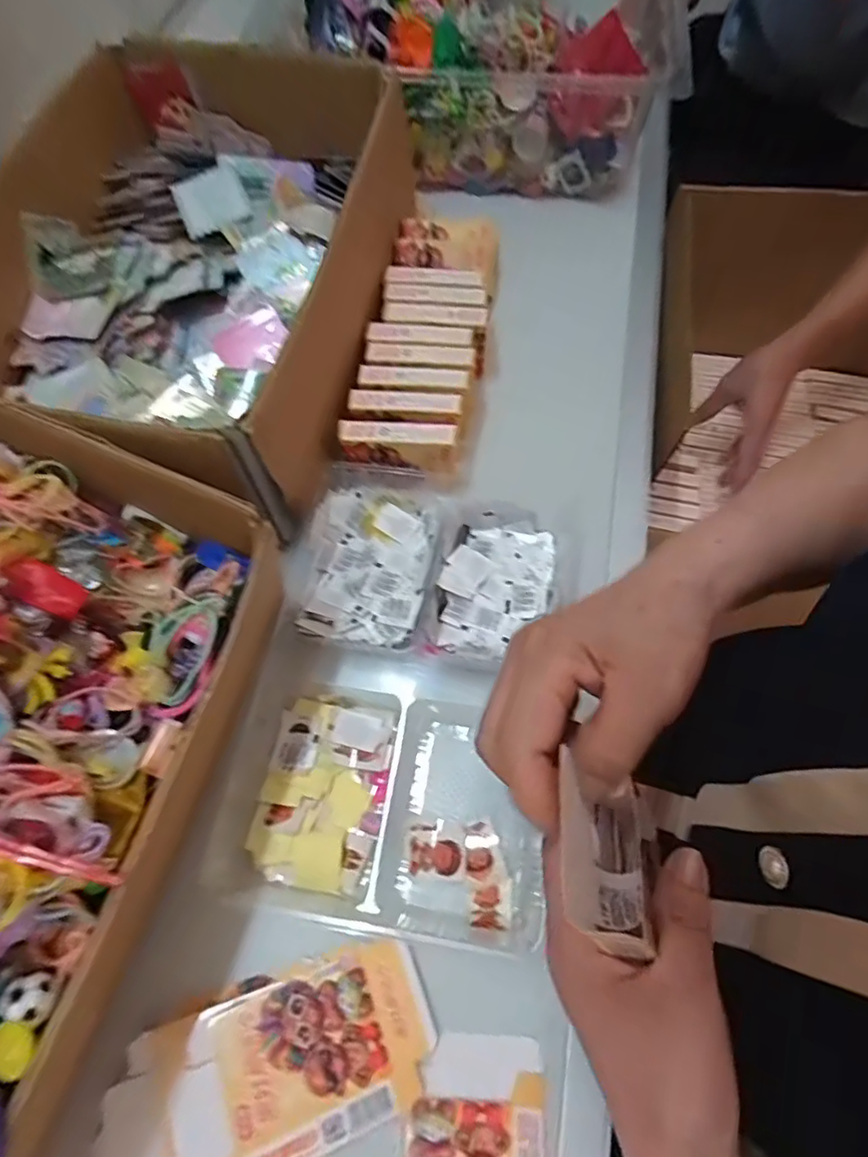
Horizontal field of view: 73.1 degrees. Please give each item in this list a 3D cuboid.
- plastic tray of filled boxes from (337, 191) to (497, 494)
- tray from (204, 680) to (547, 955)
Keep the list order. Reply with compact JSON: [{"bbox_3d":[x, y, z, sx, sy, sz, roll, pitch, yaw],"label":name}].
[{"bbox_3d":[-0.001,-0.223,0.542,0.102,0.061,0.313,9,66,4],"label":"plastic tray of filled boxes"},{"bbox_3d":[-0.033,0.155,0.402,0.214,0.041,0.139,9,66,5],"label":"tray"}]

